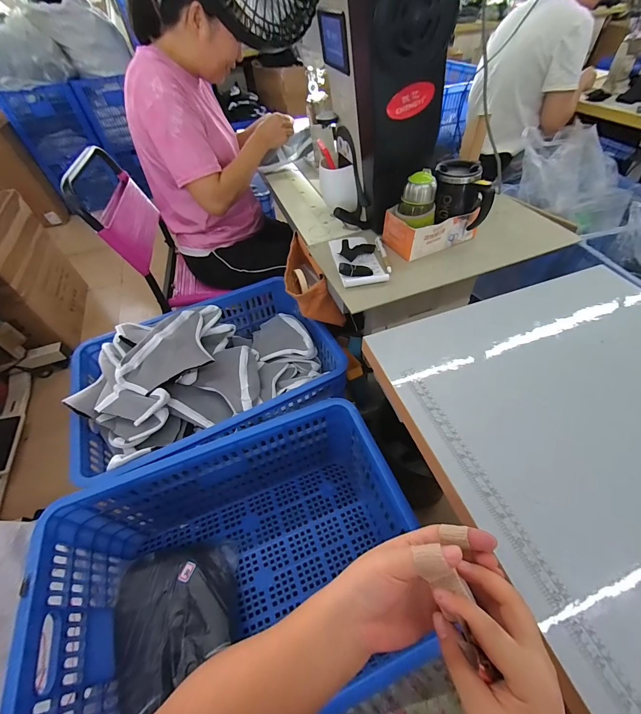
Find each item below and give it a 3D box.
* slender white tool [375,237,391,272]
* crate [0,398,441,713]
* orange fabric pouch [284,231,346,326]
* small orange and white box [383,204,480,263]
[{"bbox_3d":[0.135,-0.222,0.675,0.014,0.008,0.133,-6,51,-1],"label":"slender white tool"},{"bbox_3d":[-0.138,0.397,0.607,0.602,0.296,0.406,-22,53,-14],"label":"crate"},{"bbox_3d":[-0.035,-0.180,0.772,0.101,0.141,0.224,-21,53,-13],"label":"orange fabric pouch"},{"bbox_3d":[0.241,-0.286,0.684,0.191,0.069,0.106,-23,53,-14],"label":"small orange and white box"}]

